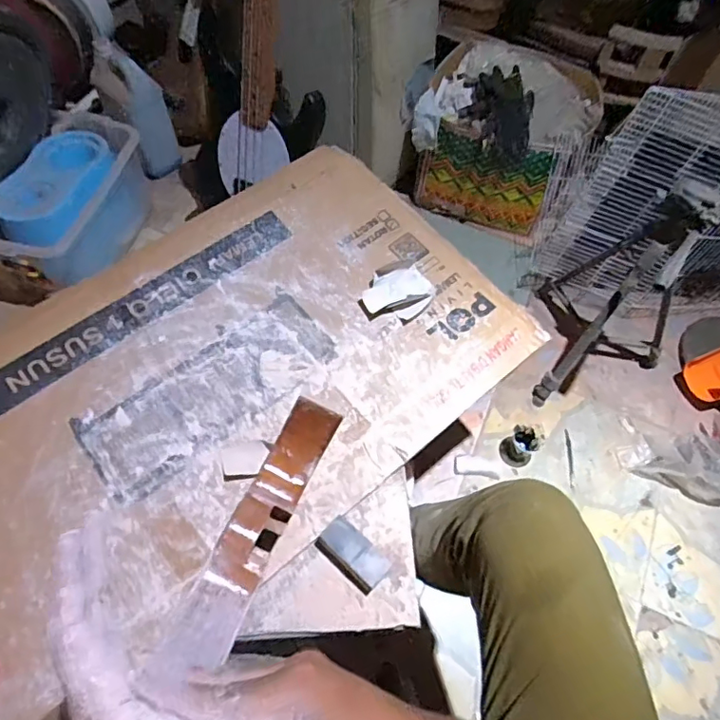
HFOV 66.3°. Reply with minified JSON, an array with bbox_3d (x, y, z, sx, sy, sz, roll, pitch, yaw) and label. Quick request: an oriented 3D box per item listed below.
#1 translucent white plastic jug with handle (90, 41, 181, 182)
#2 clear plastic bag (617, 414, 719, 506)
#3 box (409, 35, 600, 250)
[{"bbox_3d":[-0.574,-0.648,1.430,0.137,0.336,0.112,-39,39,-21],"label":"translucent white plastic jug with handle"},{"bbox_3d":[0.781,0.215,1.209,0.373,0.111,0.188,-3,62,-5],"label":"clear plastic bag"},{"bbox_3d":[0.373,-0.589,1.472,0.409,0.304,0.372,29,63,12],"label":"box"}]

